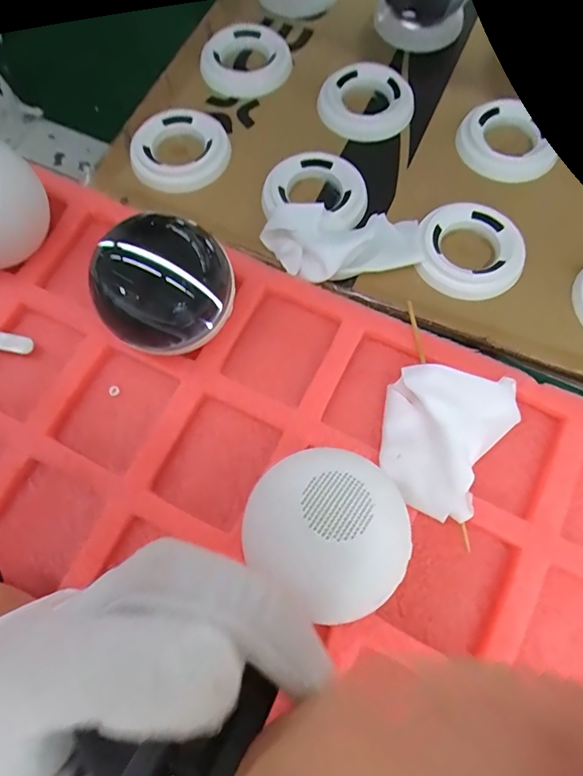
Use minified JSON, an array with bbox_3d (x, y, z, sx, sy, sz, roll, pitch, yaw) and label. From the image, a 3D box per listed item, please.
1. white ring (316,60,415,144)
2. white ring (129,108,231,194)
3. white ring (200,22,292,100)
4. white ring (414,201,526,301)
[{"bbox_3d":[0.057,-0.221,0.357,0.071,0.009,0.072,-6,71,0],"label":"white ring"},{"bbox_3d":[-0.083,-0.176,0.341,0.064,0.014,0.064,-1,71,2],"label":"white ring"},{"bbox_3d":[-0.038,-0.262,0.372,0.071,0.012,0.071,-1,71,2],"label":"white ring"},{"bbox_3d":[0.117,-0.090,0.306,0.066,0.013,0.068,-1,71,2],"label":"white ring"}]

